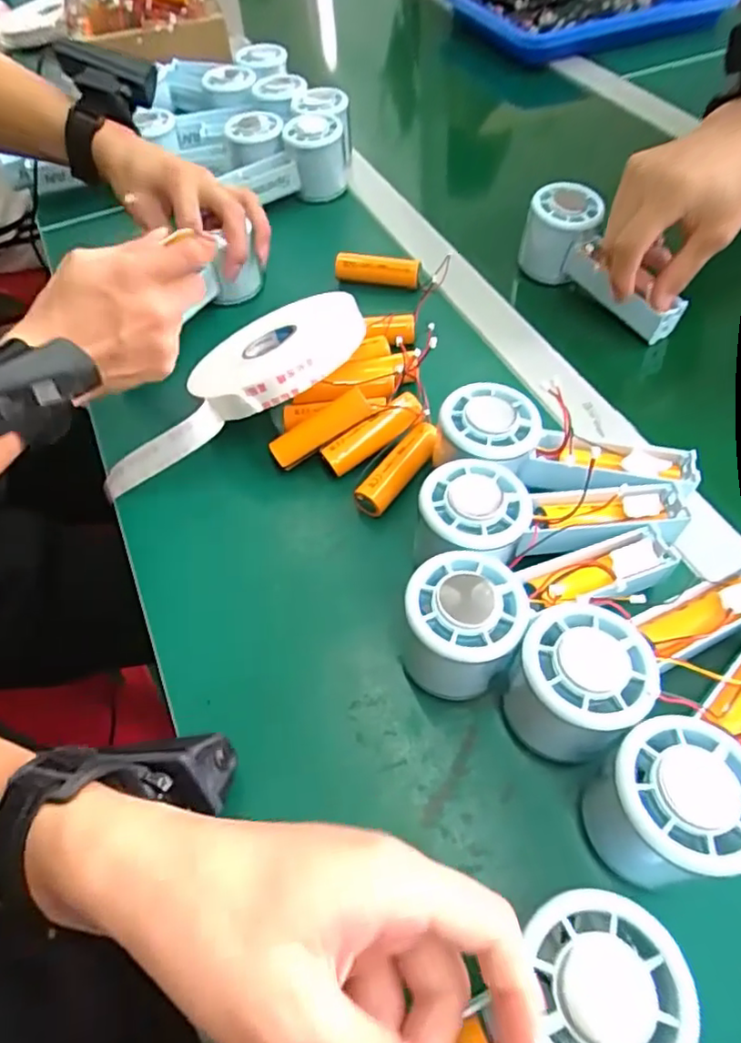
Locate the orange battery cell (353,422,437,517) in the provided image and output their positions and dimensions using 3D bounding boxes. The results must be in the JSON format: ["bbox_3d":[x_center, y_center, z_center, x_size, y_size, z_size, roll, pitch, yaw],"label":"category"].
[{"bbox_3d":[0.019,-0.034,0.394,0.019,0.023,0.070,33,63,24],"label":"orange battery cell"}]

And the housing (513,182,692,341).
[{"bbox_3d":[0.182,-0.203,0.485,0.060,0.069,0.142,-30,59,-17],"label":"housing"}]

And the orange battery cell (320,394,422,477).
[{"bbox_3d":[0.001,-0.058,0.399,0.071,0.018,0.021,-36,59,-1],"label":"orange battery cell"}]

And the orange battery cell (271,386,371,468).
[{"bbox_3d":[-0.033,-0.060,0.404,0.070,0.014,0.022,-32,57,2],"label":"orange battery cell"}]

